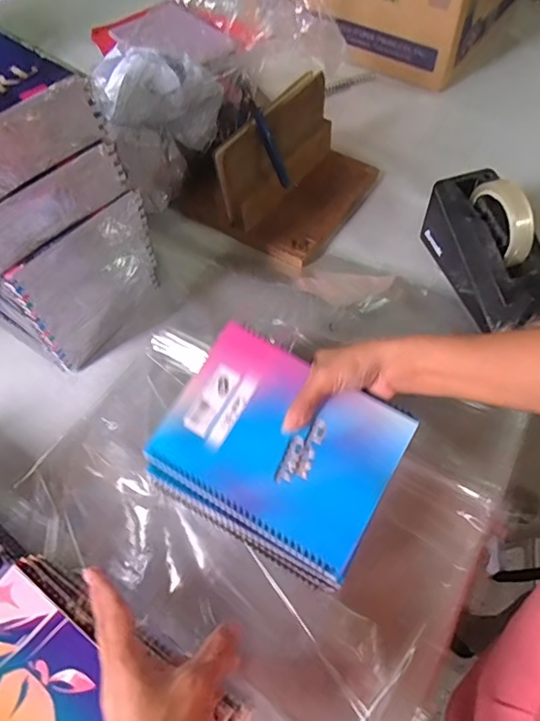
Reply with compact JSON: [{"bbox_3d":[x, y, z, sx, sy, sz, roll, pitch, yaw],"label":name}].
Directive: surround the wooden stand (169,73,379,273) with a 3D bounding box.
[{"bbox_3d":[0.009,-0.271,0.666,0.219,0.130,0.210,29,64,20],"label":"wooden stand"}]

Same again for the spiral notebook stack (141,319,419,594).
[{"bbox_3d":[0.006,0.082,0.454,0.197,0.047,0.166,29,76,13],"label":"spiral notebook stack"}]

